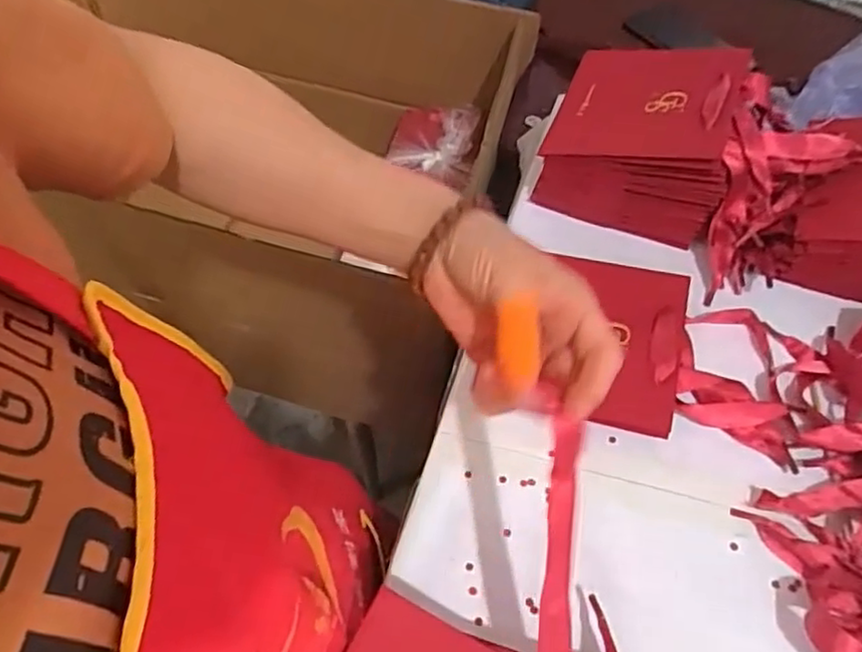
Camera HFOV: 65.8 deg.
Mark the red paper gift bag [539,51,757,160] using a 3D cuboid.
[{"bbox_3d":[0.174,-0.182,0.545,0.139,0.013,0.133,8,57,30],"label":"red paper gift bag"}]

